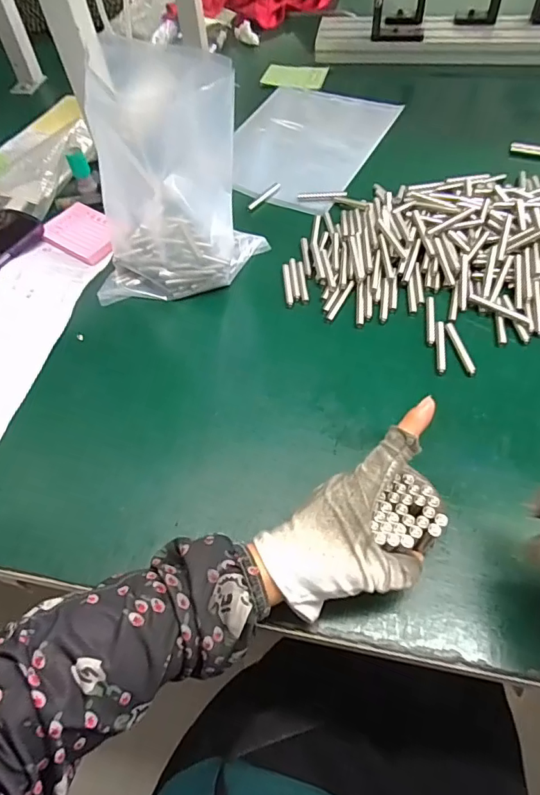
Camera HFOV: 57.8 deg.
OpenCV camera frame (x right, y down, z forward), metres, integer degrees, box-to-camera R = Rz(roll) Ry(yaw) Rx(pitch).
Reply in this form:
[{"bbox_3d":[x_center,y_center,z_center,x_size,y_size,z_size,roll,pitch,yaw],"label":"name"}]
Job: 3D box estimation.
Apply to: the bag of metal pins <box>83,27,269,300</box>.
[{"bbox_3d":[-0.096,-0.188,0.441,0.177,0.199,0.074,-16,55,-6],"label":"bag of metal pins"}]

